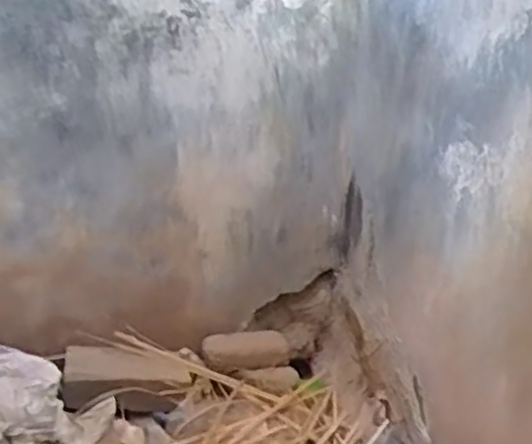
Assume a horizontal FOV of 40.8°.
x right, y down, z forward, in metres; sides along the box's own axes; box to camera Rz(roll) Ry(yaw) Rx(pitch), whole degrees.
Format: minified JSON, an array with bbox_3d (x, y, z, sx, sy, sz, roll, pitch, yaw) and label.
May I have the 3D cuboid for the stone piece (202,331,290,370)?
[{"bbox_3d":[-0.044,0.320,1.750,0.217,0.078,0.082,-5,20,-17],"label":"stone piece"}]

